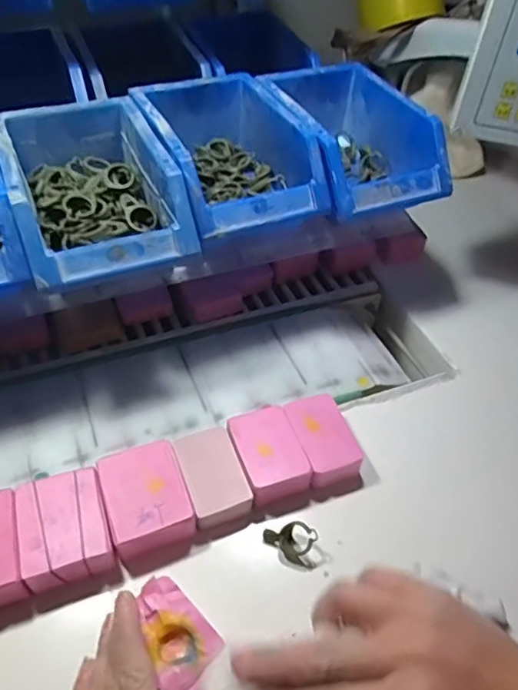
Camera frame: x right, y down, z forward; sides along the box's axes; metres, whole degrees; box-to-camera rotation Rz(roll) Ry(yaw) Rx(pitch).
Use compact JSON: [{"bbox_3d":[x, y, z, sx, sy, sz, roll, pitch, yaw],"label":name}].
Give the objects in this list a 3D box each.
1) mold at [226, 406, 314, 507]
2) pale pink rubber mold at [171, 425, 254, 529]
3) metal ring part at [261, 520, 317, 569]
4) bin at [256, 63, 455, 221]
[{"bbox_3d":[0.009,0.088,0.439,0.049,0.026,0.071,-13,51,-17],"label":"mold"},{"bbox_3d":[-0.037,0.102,0.435,0.044,0.018,0.076,-15,52,-18],"label":"pale pink rubber mold"},{"bbox_3d":[0.025,0.142,0.403,0.042,0.022,0.022,29,52,19],"label":"metal ring part"},{"bbox_3d":[0.086,-0.196,0.535,0.119,0.072,0.180,-19,50,-20],"label":"bin"}]

